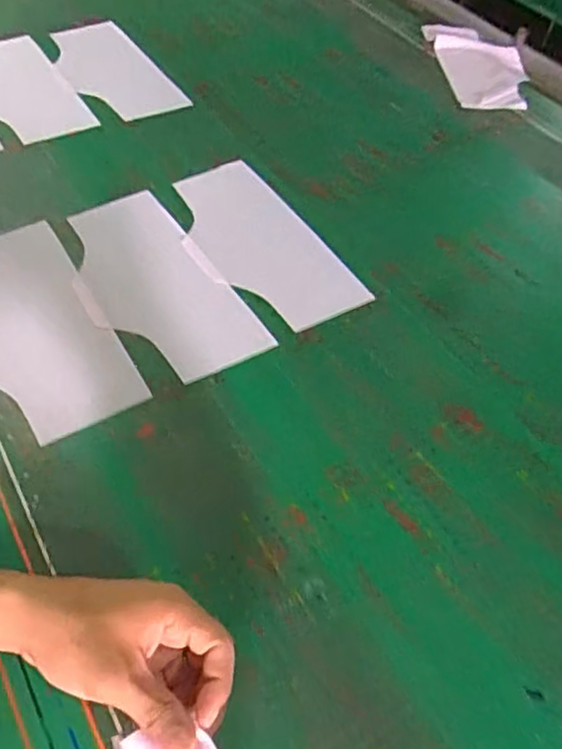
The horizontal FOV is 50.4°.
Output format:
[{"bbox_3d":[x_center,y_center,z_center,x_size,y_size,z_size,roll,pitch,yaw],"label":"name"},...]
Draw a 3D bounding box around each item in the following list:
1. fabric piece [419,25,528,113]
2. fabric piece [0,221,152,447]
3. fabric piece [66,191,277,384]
[{"bbox_3d":[0.368,-0.575,1.108,0.156,0.028,0.252,-8,55,-9],"label":"fabric piece"},{"bbox_3d":[-0.295,-0.055,0.695,0.162,0.009,0.322,-27,60,-21],"label":"fabric piece"},{"bbox_3d":[-0.163,-0.113,0.747,0.158,0.010,0.321,-30,61,-22],"label":"fabric piece"}]

